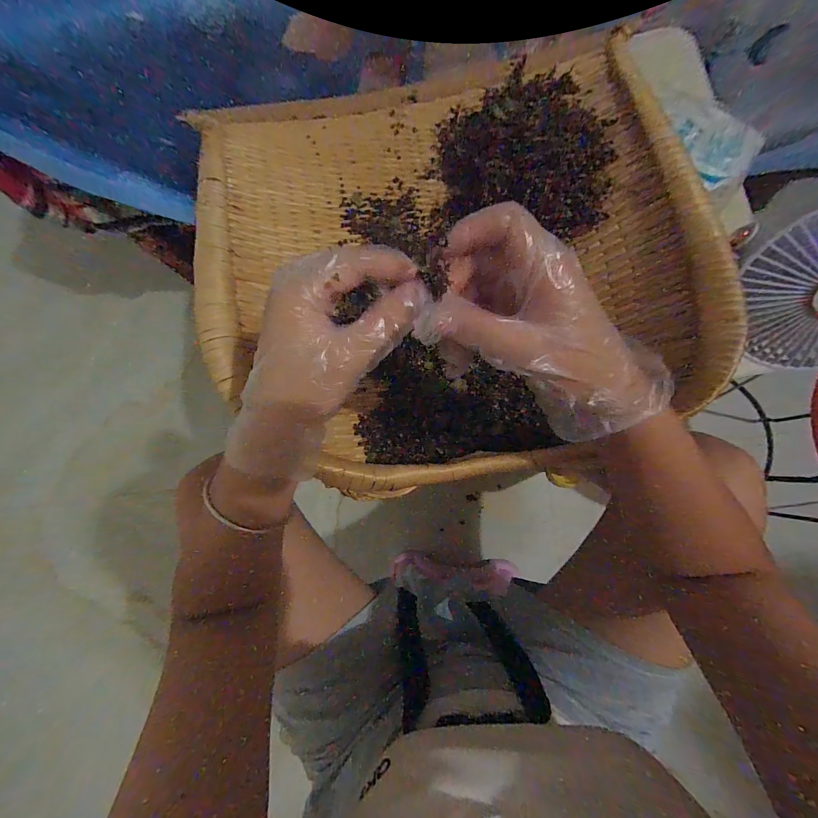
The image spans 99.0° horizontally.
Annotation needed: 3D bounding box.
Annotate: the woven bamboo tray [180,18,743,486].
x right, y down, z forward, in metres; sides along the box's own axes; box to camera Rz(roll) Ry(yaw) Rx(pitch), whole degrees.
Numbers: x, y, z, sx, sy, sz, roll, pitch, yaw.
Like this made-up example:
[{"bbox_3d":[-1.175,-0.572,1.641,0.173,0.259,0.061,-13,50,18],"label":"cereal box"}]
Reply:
[{"bbox_3d":[0.028,-0.193,0.381,0.478,0.157,0.516,-11,84,1],"label":"woven bamboo tray"}]

